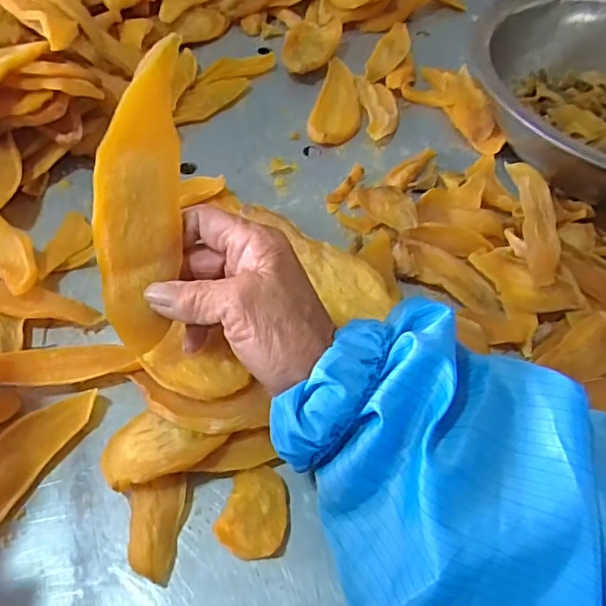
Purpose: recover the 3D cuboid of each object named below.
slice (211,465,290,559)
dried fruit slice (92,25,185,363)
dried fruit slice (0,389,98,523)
[{"bbox_3d":[-0.024,0.109,0.300,0.033,0.012,0.045,16,54,8],"label":"slice"},{"bbox_3d":[-0.083,-0.052,0.288,0.040,0.149,0.012,-1,13,-18],"label":"dried fruit slice"},{"bbox_3d":[-0.154,0.085,0.307,0.029,0.014,0.100,28,56,17],"label":"dried fruit slice"}]

